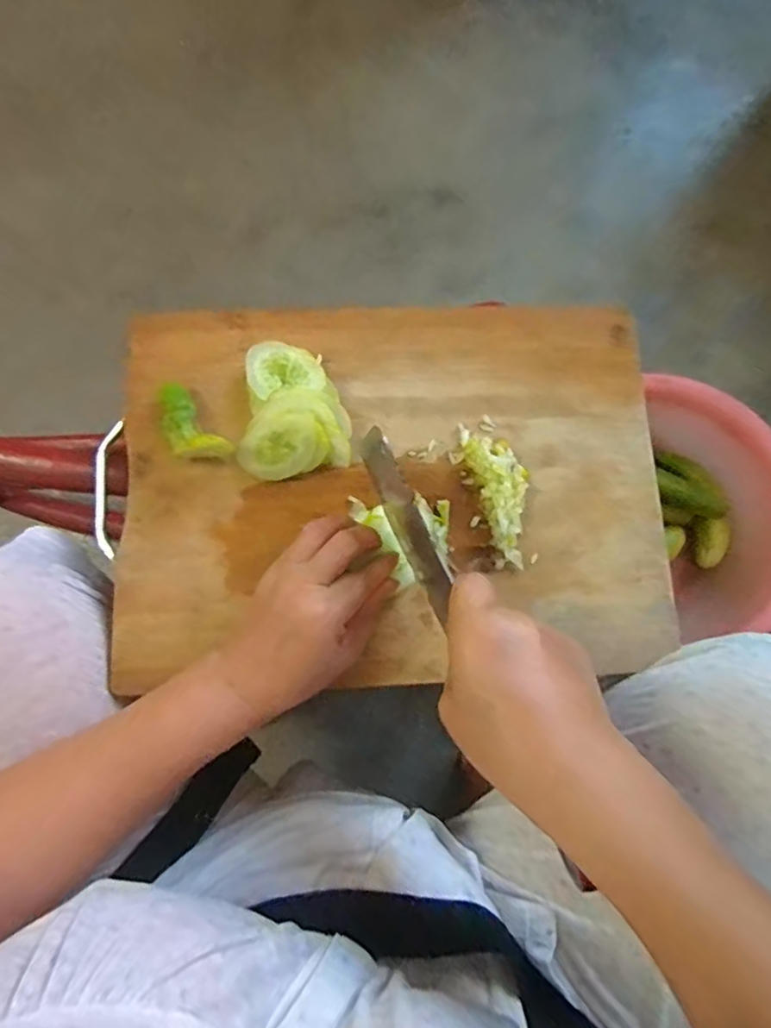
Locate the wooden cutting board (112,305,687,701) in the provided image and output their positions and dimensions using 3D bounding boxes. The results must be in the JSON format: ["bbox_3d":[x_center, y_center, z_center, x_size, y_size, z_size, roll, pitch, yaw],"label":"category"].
[{"bbox_3d":[0.009,-0.029,0.412,0.396,0.029,0.283,-2,77,-3],"label":"wooden cutting board"}]

